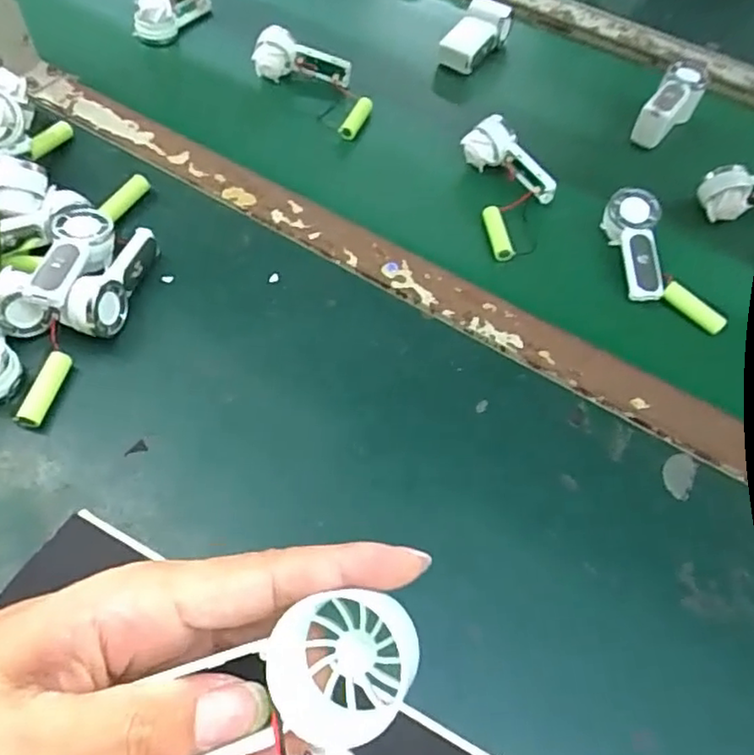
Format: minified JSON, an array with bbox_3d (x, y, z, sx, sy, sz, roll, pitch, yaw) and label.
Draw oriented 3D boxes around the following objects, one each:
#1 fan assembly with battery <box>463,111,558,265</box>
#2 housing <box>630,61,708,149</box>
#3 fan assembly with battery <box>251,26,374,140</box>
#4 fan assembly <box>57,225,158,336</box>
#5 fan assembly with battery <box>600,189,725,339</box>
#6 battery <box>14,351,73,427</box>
[{"bbox_3d":[0.114,-0.156,0.545,0.064,0.030,0.134,-4,71,-7],"label":"fan assembly with battery"},{"bbox_3d":[0.267,-0.253,0.596,0.039,0.037,0.086,37,78,18],"label":"housing"},{"bbox_3d":[-0.058,-0.286,0.614,0.138,0.040,0.064,35,61,16],"label":"fan assembly with battery"},{"bbox_3d":[-0.189,-0.071,0.462,0.033,0.034,0.091,11,57,2],"label":"fan assembly"},{"bbox_3d":[0.211,-0.084,0.504,0.044,0.034,0.127,-20,73,-17],"label":"fan assembly with battery"},{"bbox_3d":[-0.214,0.006,0.417,0.013,0.012,0.051,13,57,3],"label":"battery"}]

